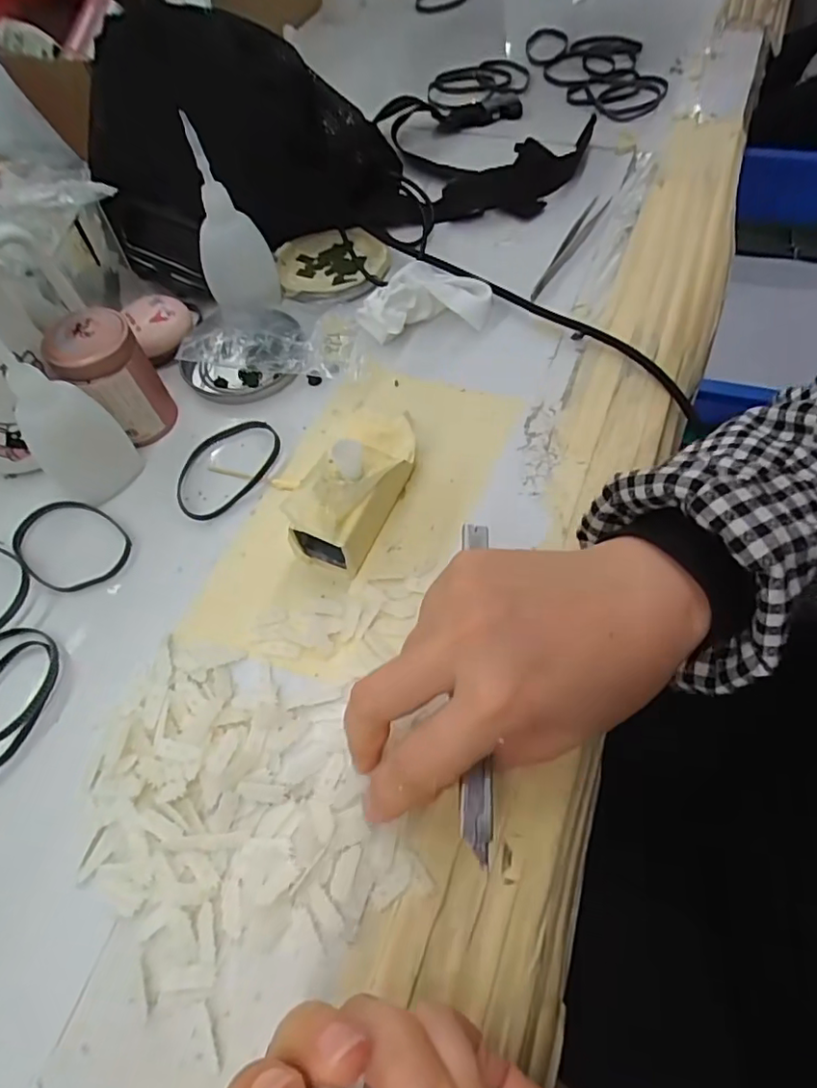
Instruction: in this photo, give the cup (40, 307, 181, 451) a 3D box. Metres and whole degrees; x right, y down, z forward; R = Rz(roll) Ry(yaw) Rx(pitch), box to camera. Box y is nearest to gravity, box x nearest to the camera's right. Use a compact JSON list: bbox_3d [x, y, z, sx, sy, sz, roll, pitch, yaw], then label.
[{"bbox_3d":[-0.166,-0.091,0.329,0.045,0.065,0.040,-31,63,-14],"label":"cup"}]

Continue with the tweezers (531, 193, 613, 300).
[{"bbox_3d":[0.113,-0.212,0.409,0.013,0.010,0.127,26,65,18],"label":"tweezers"}]

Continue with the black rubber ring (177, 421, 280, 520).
[{"bbox_3d":[-0.105,-0.046,0.332,0.048,0.007,0.070,40,69,23],"label":"black rubber ring"}]

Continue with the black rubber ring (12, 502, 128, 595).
[{"bbox_3d":[-0.182,-0.001,0.312,0.065,0.004,0.048,37,68,22],"label":"black rubber ring"}]

